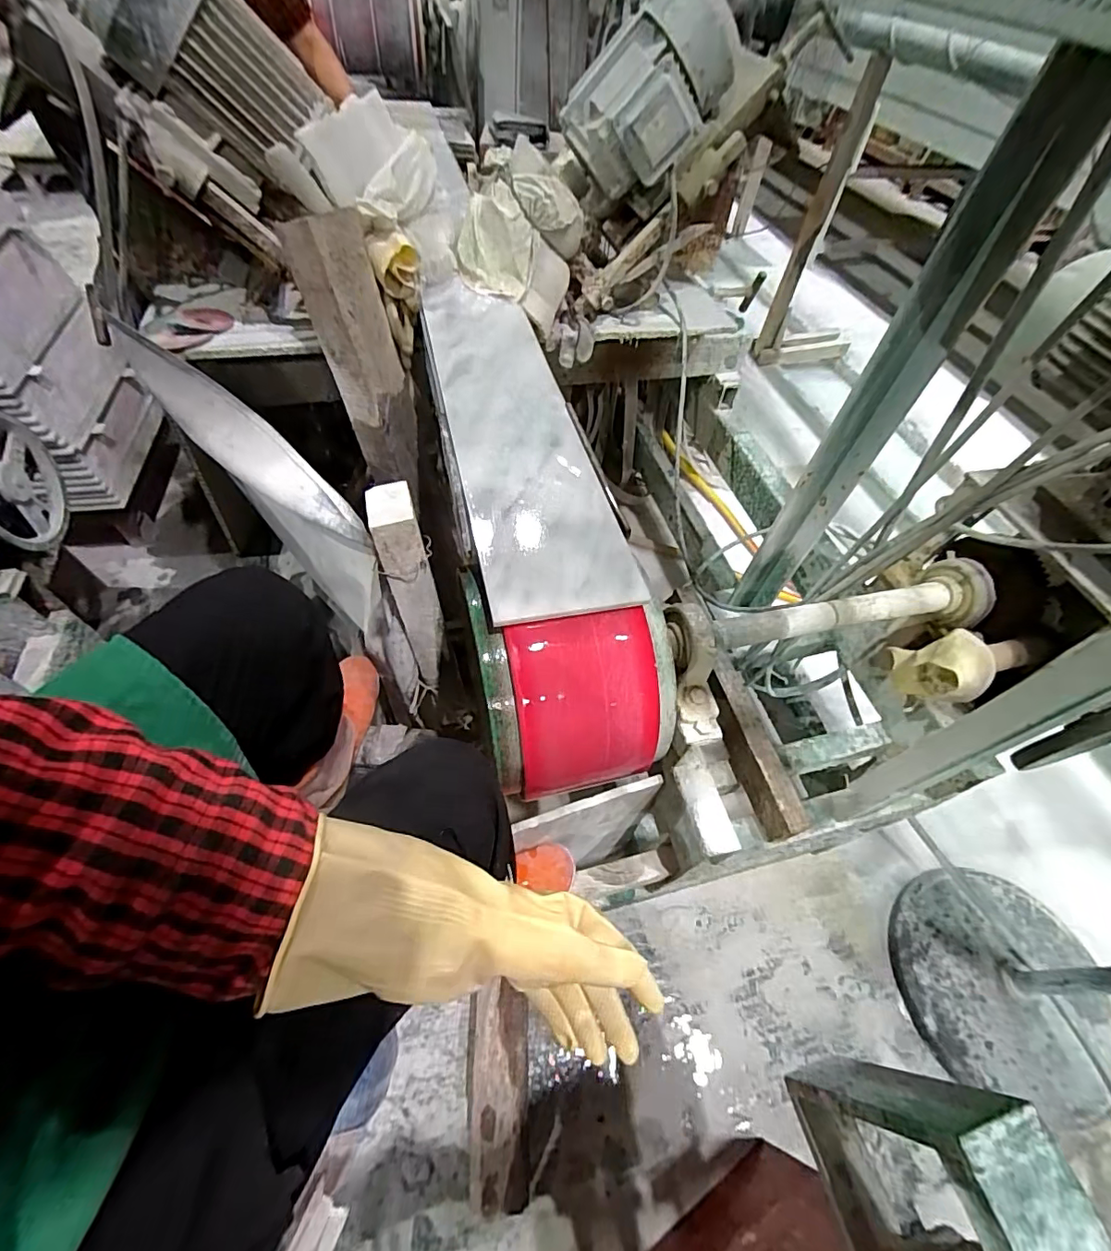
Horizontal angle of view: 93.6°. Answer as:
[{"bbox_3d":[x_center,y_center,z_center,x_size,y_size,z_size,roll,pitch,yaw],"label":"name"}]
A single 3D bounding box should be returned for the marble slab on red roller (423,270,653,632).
[{"bbox_3d":[-0.057,-0.261,0.648,0.152,0.021,0.611,-10,57,-11],"label":"marble slab on red roller"}]

